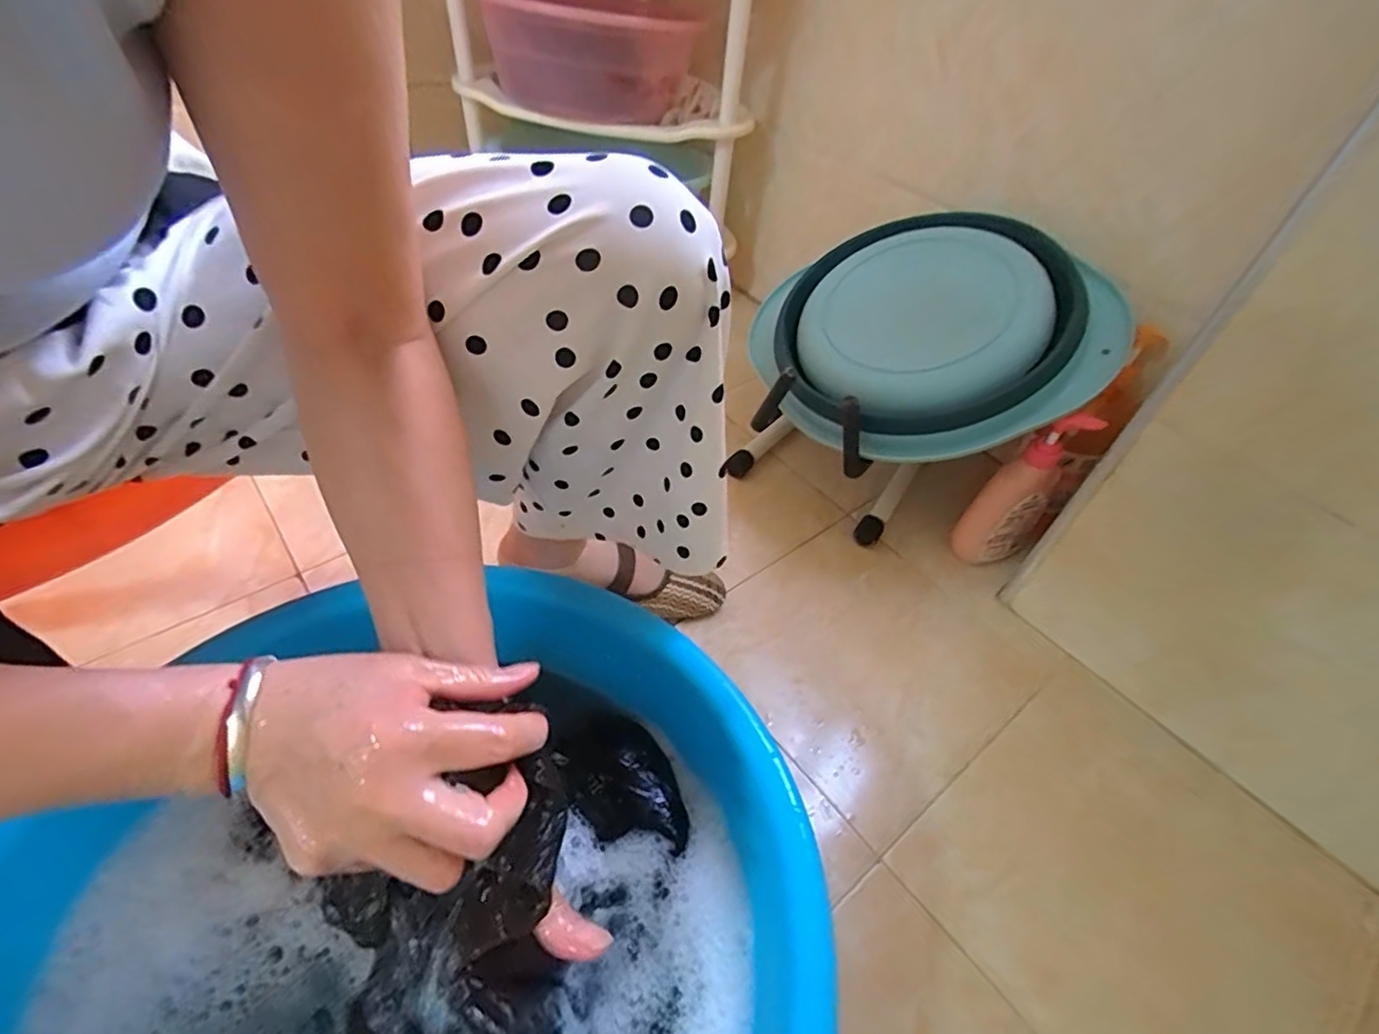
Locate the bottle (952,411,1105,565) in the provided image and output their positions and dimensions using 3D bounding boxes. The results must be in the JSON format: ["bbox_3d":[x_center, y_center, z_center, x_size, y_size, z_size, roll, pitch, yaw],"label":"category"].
[{"bbox_3d":[0.389,-0.031,0.746,0.081,0.222,0.077,32,52,22],"label":"bottle"}]

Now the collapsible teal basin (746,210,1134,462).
[{"bbox_3d":[0.268,-0.224,0.750,0.363,0.060,0.363,-7,64,16],"label":"collapsible teal basin"}]

